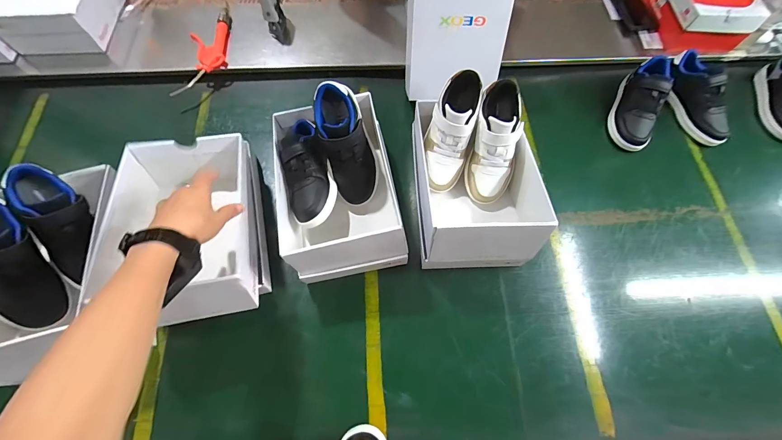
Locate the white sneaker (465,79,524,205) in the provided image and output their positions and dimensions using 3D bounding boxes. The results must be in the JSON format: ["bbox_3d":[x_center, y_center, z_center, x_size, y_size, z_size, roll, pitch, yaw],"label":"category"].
[{"bbox_3d":[0.181,-0.127,0.582,0.082,0.074,0.203,7,105,2],"label":"white sneaker"}]

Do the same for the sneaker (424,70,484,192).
[{"bbox_3d":[0.102,-0.150,0.587,0.076,0.078,0.201,13,107,5],"label":"sneaker"}]

